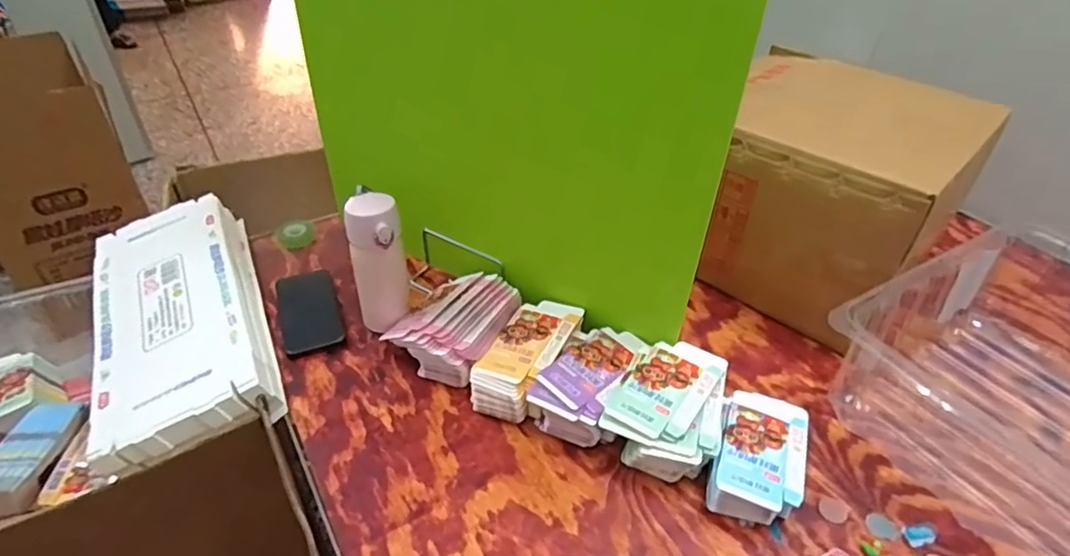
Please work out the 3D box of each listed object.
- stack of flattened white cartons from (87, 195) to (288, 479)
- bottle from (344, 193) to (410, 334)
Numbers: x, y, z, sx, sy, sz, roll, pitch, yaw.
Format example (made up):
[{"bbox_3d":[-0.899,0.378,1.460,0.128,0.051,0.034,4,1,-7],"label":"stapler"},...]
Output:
[{"bbox_3d":[-0.498,0.040,0.808,0.206,0.059,0.484,-27,48,-12],"label":"stack of flattened white cartons"},{"bbox_3d":[-0.203,-0.010,0.760,0.064,0.192,0.058,-6,39,-12],"label":"bottle"}]

